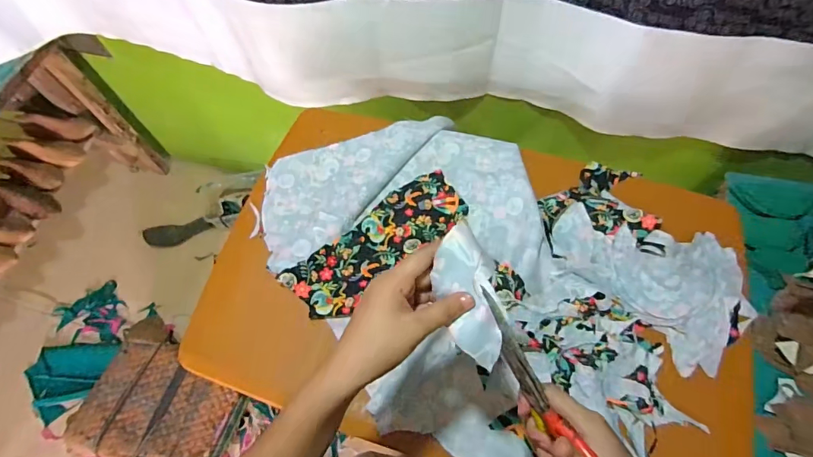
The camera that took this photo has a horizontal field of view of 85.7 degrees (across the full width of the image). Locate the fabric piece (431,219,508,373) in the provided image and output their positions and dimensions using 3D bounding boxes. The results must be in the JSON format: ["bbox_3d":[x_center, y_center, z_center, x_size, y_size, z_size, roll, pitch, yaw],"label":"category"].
[{"bbox_3d":[0.050,0.053,0.341,0.045,0.019,0.110,-12,84,-4],"label":"fabric piece"}]

